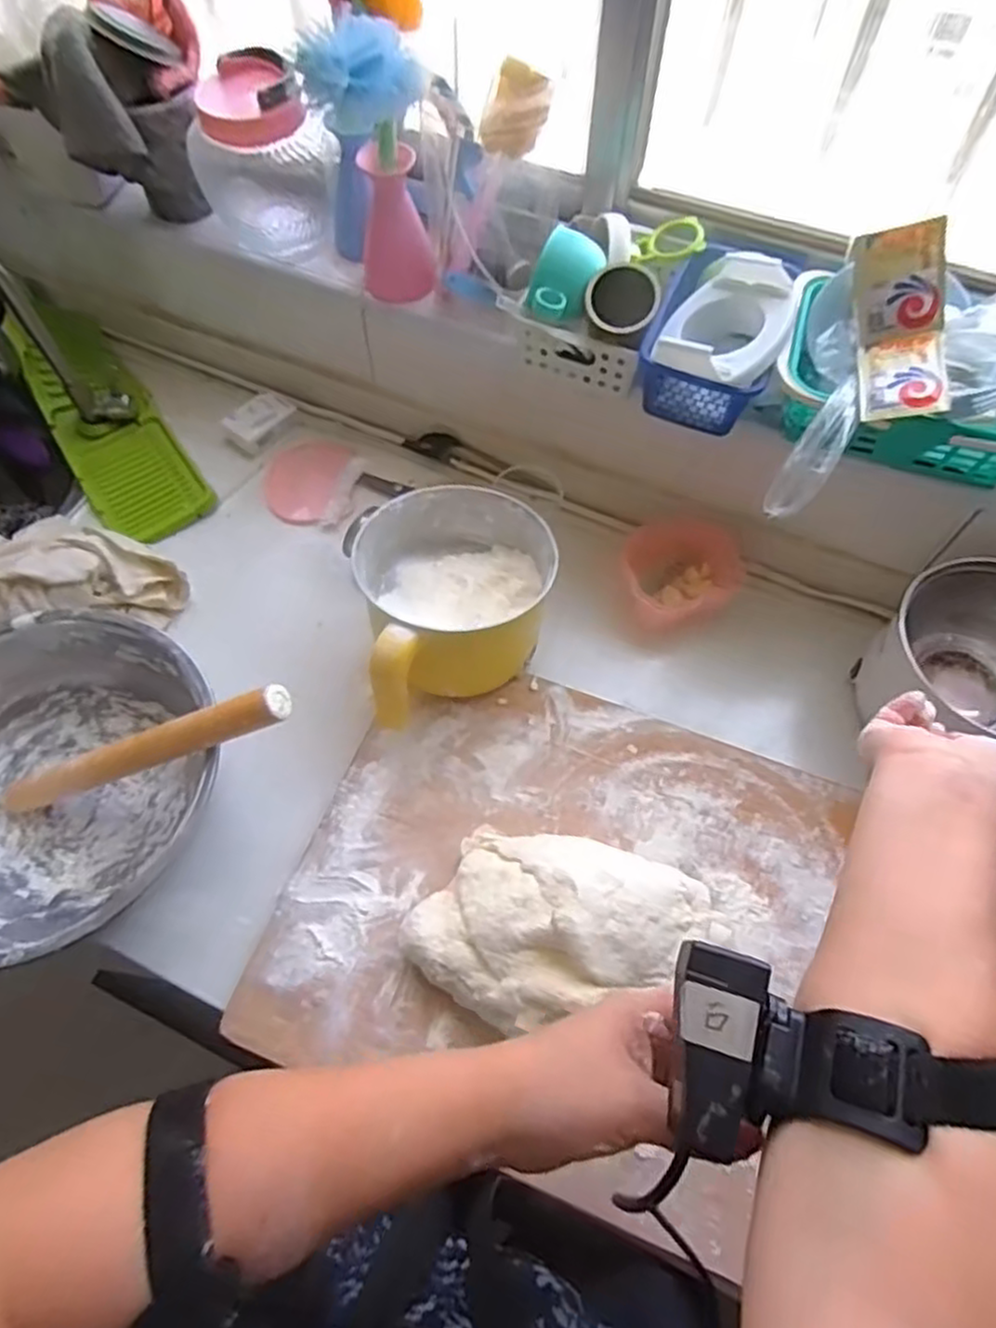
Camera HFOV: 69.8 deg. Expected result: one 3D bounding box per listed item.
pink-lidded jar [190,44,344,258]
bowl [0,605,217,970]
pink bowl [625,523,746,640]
[{"bbox_3d":[-0.214,-0.486,0.694,0.137,0.153,0.102,16,63,7],"label":"pink-lidded jar"},{"bbox_3d":[-0.360,0.098,0.583,0.255,0.102,0.271,1,62,-1],"label":"bowl"},{"bbox_3d":[0.183,-0.088,0.726,0.111,0.065,0.124,19,63,8],"label":"pink bowl"}]

